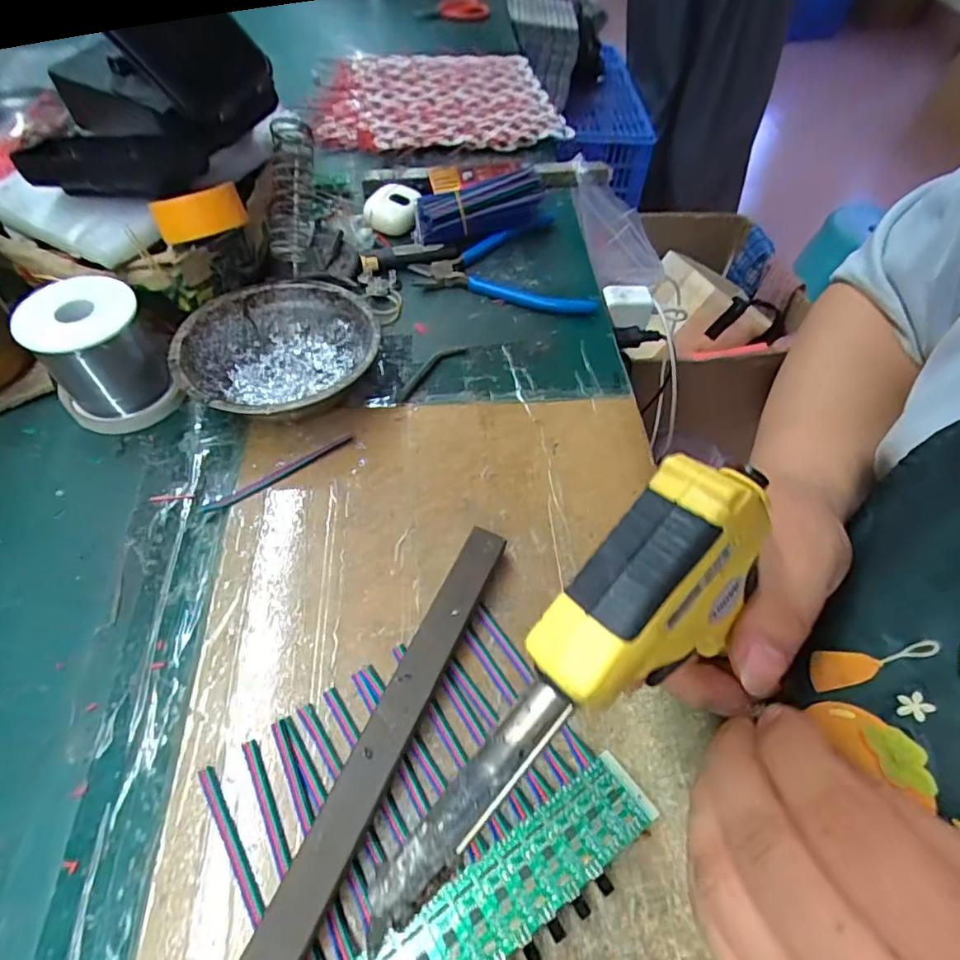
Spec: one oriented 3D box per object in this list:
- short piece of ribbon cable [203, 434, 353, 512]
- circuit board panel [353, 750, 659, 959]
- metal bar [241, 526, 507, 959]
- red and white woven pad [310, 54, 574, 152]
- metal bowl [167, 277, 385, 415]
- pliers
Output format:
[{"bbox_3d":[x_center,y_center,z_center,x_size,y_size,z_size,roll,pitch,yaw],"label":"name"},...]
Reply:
[{"bbox_3d":[-0.121,-0.004,0.340,0.095,0.004,0.009,-30,61,-21],"label":"short piece of ribbon cable"},{"bbox_3d":[0.001,0.170,0.218,0.158,0.010,0.033,-29,60,-20],"label":"circuit board panel"},{"bbox_3d":[-0.039,0.113,0.251,0.019,0.018,0.214,21,57,13],"label":"metal bar"},{"bbox_3d":[-0.051,-0.437,0.630,0.270,0.029,0.215,-10,56,-8],"label":"red and white woven pad"},{"bbox_3d":[-0.129,-0.079,0.368,0.122,0.042,0.124,1,55,-1],"label":"metal bowl"},{"bbox_3d":[0.030,-0.192,0.472,0.149,0.013,0.120,13,56,8],"label":"pliers"}]

